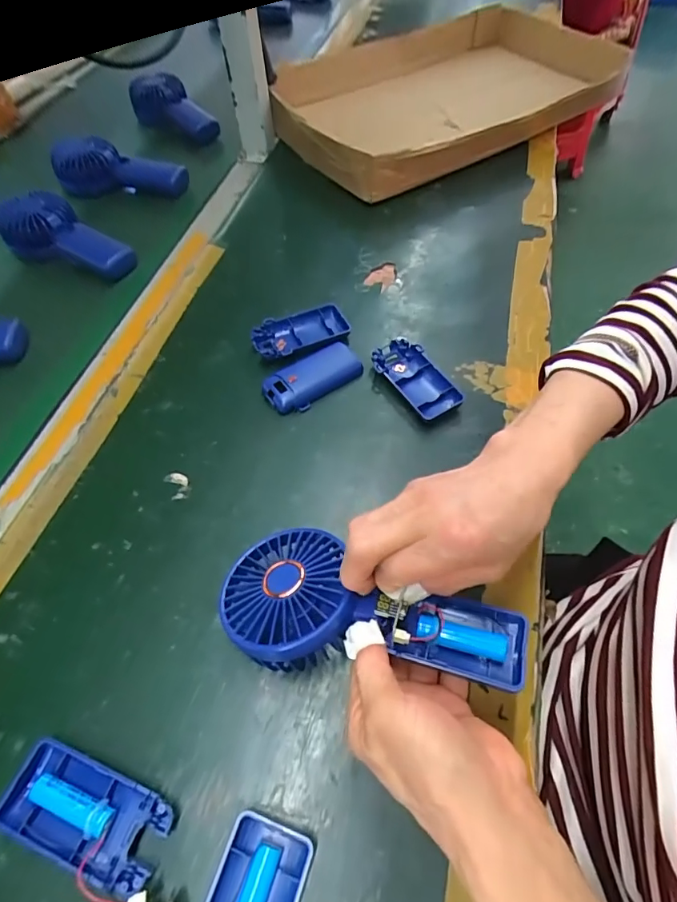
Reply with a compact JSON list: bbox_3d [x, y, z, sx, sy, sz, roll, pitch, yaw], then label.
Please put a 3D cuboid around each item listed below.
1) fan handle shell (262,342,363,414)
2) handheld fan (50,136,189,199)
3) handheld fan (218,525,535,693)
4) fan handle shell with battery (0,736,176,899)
[{"bbox_3d":[-0.025,-0.070,0.444,0.092,0.013,0.044,-30,62,-17],"label":"fan handle shell"},{"bbox_3d":[-0.294,-0.388,0.653,0.176,0.060,0.048,1,58,1],"label":"handheld fan"},{"bbox_3d":[0.017,0.095,0.283,0.178,0.031,0.083,9,58,12],"label":"handheld fan"},{"bbox_3d":[-0.141,0.205,0.268,0.093,0.015,0.044,18,59,12],"label":"fan handle shell with battery"}]

